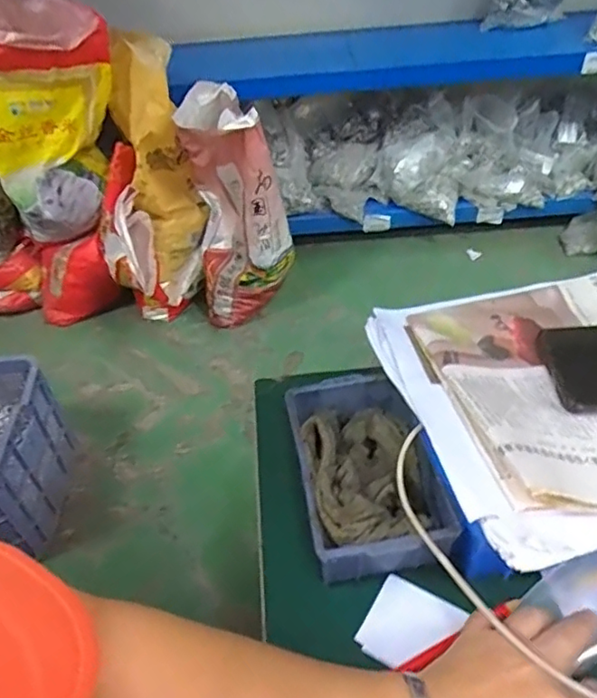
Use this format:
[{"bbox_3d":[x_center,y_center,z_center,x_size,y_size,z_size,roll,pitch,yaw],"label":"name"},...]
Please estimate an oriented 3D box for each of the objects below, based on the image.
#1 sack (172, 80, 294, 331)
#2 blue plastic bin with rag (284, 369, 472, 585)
[{"bbox_3d":[-0.161,-0.366,1.610,0.260,0.617,0.210,-5,43,-1],"label":"sack"},{"bbox_3d":[0.049,0.086,0.430,0.099,0.062,0.152,-9,43,-5],"label":"blue plastic bin with rag"}]

